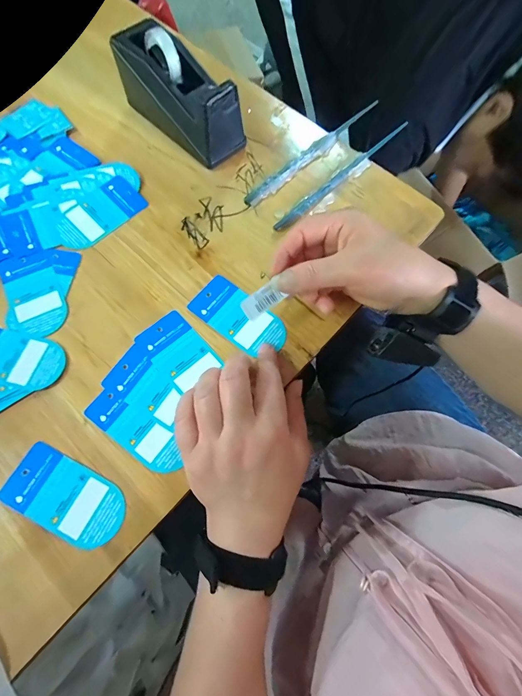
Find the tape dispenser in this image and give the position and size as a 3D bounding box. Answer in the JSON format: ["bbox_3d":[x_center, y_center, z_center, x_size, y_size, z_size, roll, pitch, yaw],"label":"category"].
[{"bbox_3d":[-0.091,-0.276,0.340,0.150,0.076,0.059,39,73,11],"label":"tape dispenser"}]

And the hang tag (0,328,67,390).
[{"bbox_3d":[-0.218,0.007,0.275,0.092,0.004,0.046,14,70,2],"label":"hang tag"}]

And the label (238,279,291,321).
[{"bbox_3d":[0.001,-0.039,0.261,0.036,0.004,0.019,-38,109,-7],"label":"label"}]

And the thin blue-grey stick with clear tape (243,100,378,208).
[{"bbox_3d":[0.065,-0.233,0.369,0.018,0.010,0.228,41,74,11],"label":"thin blue-grey stick with clear tape"}]

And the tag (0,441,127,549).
[{"bbox_3d":[-0.149,0.113,0.242,0.092,0.004,0.046,27,70,5],"label":"tag"}]

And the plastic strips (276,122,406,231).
[{"bbox_3d":[0.094,-0.197,0.357,0.013,0.008,0.217,43,74,12],"label":"plastic strips"}]

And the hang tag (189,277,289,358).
[{"bbox_3d":[-0.020,-0.029,0.297,0.092,0.004,0.047,35,73,8],"label":"hang tag"}]

